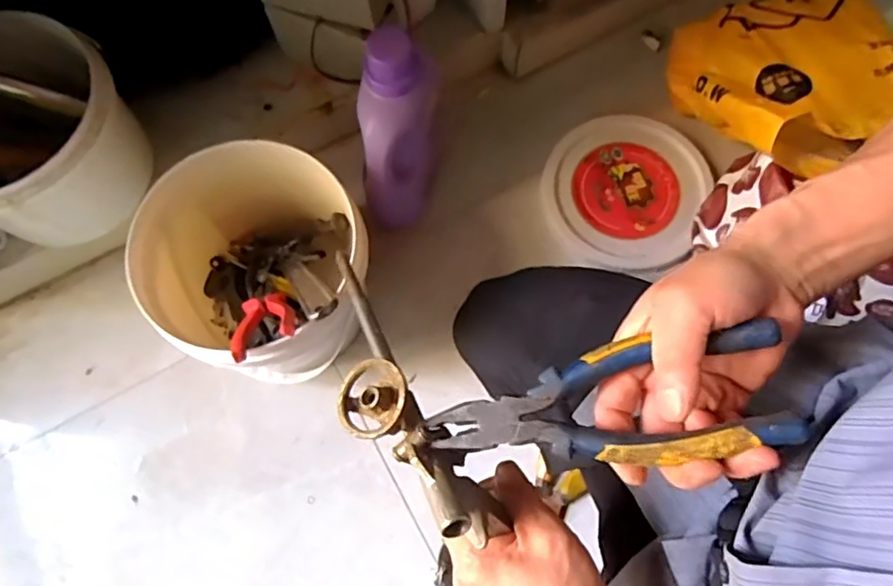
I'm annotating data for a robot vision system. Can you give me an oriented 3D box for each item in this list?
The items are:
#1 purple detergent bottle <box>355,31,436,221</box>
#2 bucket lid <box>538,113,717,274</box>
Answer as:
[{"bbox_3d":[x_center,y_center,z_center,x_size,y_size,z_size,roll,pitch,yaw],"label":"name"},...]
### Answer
[{"bbox_3d":[-0.055,-0.172,0.663,0.076,0.250,0.064,4,45,2],"label":"purple detergent bottle"},{"bbox_3d":[0.227,-0.132,0.770,0.195,0.013,0.211,0,73,1],"label":"bucket lid"}]

